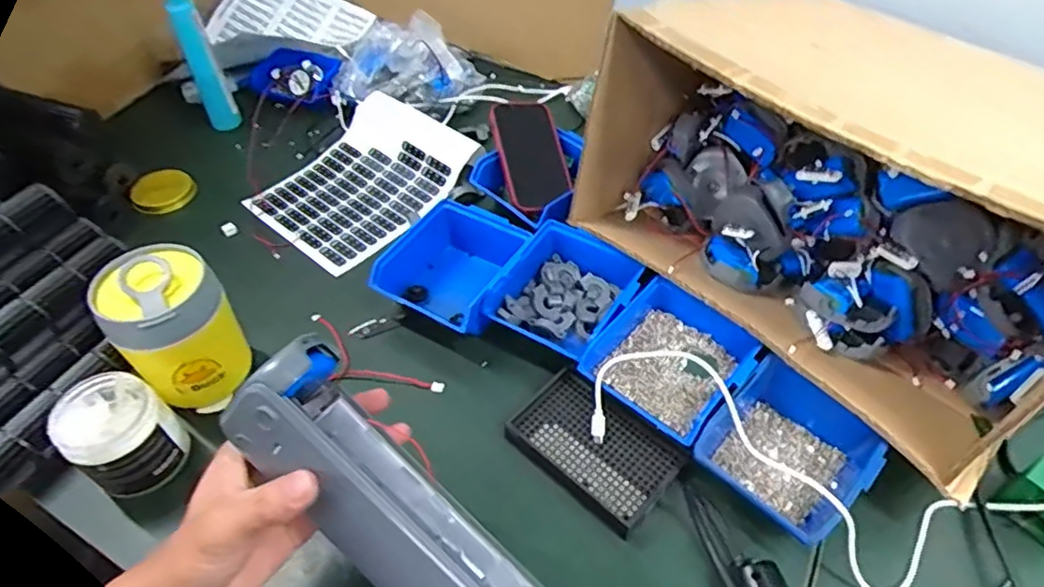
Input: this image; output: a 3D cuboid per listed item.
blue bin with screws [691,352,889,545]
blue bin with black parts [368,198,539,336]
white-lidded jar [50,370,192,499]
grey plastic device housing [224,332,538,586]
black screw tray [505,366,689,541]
[{"bbox_3d":[0.221,0.128,0.517,0.116,0.061,0.133,35,59,28],"label":"blue bin with screws"},{"bbox_3d":[-0.061,-0.023,0.674,0.123,0.092,0.156,23,58,22],"label":"blue bin with black parts"},{"bbox_3d":[-0.329,0.117,0.517,0.069,0.085,0.072,0,48,0],"label":"white-lidded jar"},{"bbox_3d":[-0.046,0.161,0.382,0.306,0.067,0.077,45,65,0],"label":"grey plastic device housing"},{"bbox_3d":[0.062,0.130,0.538,0.135,0.028,0.086,35,57,27],"label":"black screw tray"}]

